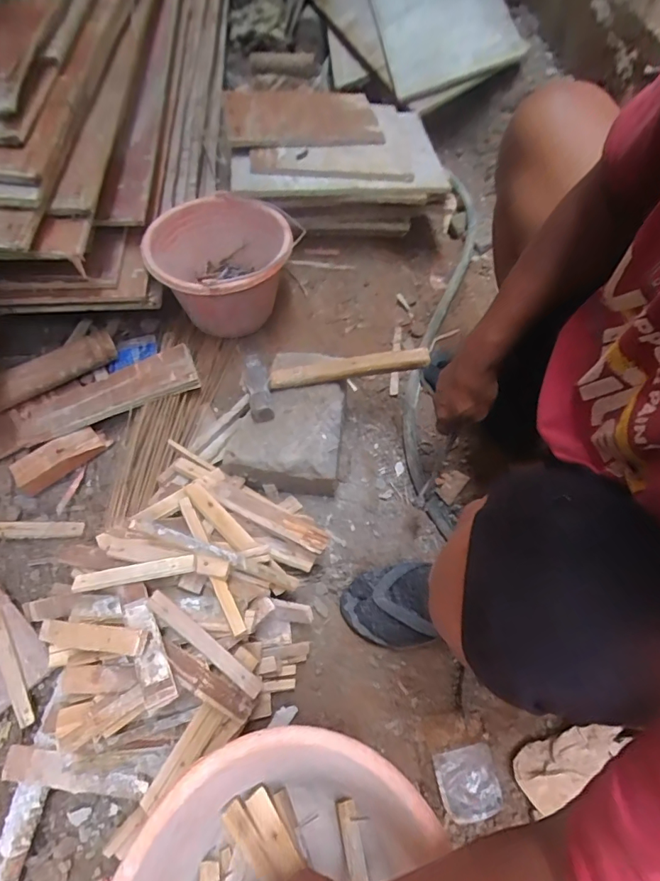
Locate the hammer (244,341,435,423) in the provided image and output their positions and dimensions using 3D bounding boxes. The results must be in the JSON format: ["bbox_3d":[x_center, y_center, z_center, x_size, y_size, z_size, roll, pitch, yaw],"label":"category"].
[{"bbox_3d":[0.011,-0.113,0.724,0.281,0.028,0.114,-12,64,-5],"label":"hammer"}]

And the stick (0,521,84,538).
[{"bbox_3d":[-0.462,0.138,0.736,0.156,0.007,0.025,1,81,-1],"label":"stick"}]

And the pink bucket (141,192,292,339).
[{"bbox_3d":[-0.183,-0.289,0.856,0.225,0.200,0.216,0,63,1],"label":"pink bucket"}]

